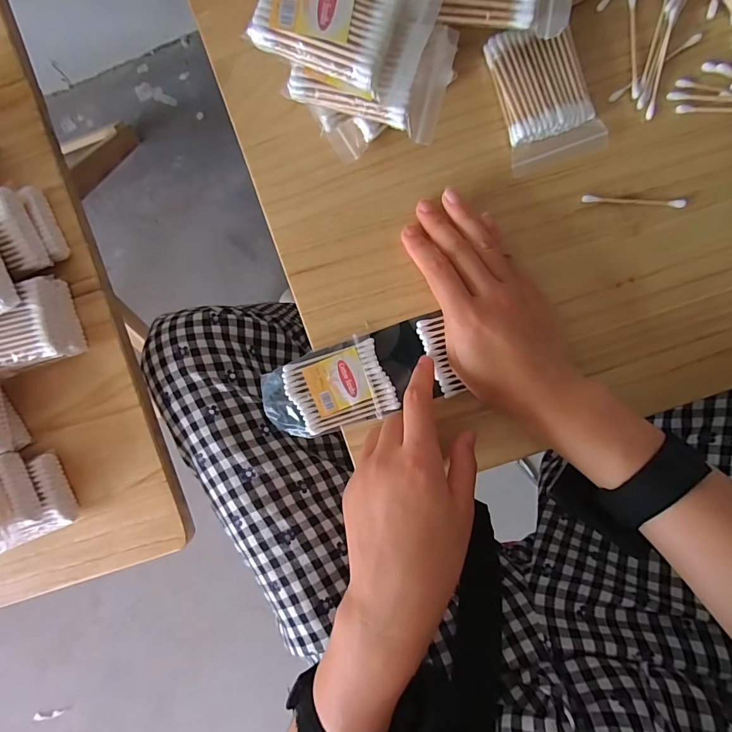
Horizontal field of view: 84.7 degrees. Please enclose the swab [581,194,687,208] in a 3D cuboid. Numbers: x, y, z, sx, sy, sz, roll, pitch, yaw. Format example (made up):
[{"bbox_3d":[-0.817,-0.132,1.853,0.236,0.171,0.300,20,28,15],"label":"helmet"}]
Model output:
[{"bbox_3d":[0.193,-0.119,0.289,0.073,0.004,0.006,4,94,1],"label":"swab"}]

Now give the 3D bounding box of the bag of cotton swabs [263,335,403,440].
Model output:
[{"bbox_3d":[-0.028,0.019,0.302,0.092,0.011,0.060,-22,93,3],"label":"bag of cotton swabs"}]

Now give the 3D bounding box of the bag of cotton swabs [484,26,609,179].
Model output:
[{"bbox_3d":[0.126,-0.187,0.279,0.063,0.015,0.089,-16,94,2],"label":"bag of cotton swabs"}]

